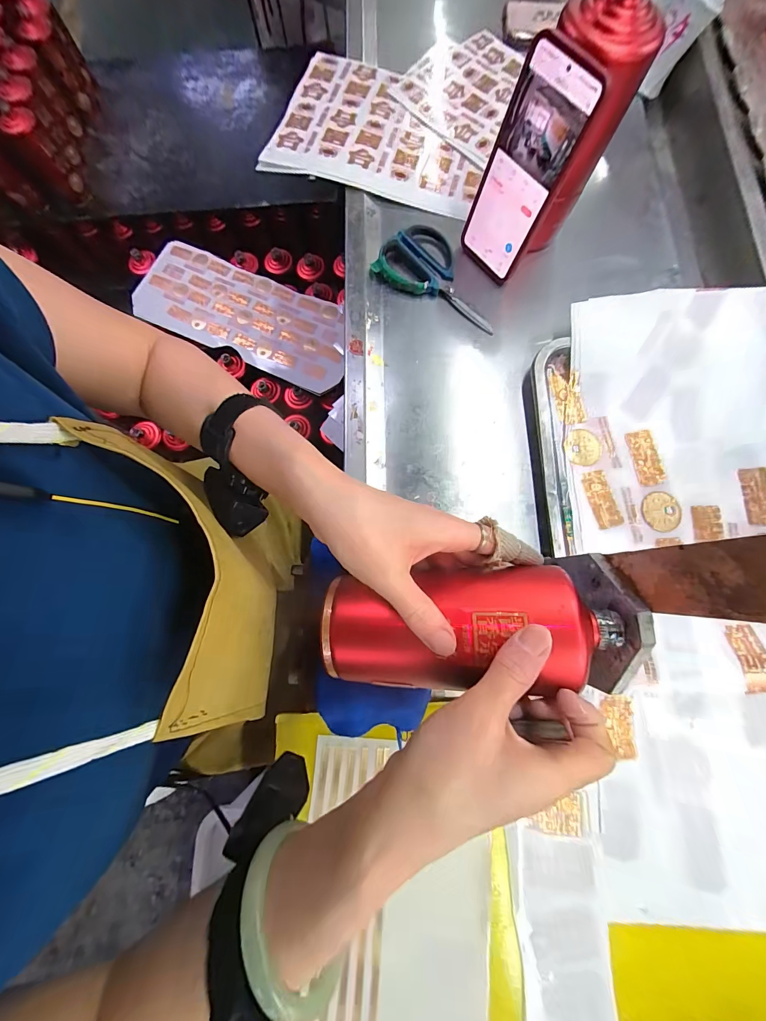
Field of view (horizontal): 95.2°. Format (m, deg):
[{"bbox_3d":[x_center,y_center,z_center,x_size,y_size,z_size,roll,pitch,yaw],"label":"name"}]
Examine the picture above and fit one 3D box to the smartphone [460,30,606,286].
[{"bbox_3d":[0.134,-0.329,0.351,0.012,0.166,0.083,-36,80,-22],"label":"smartphone"}]

